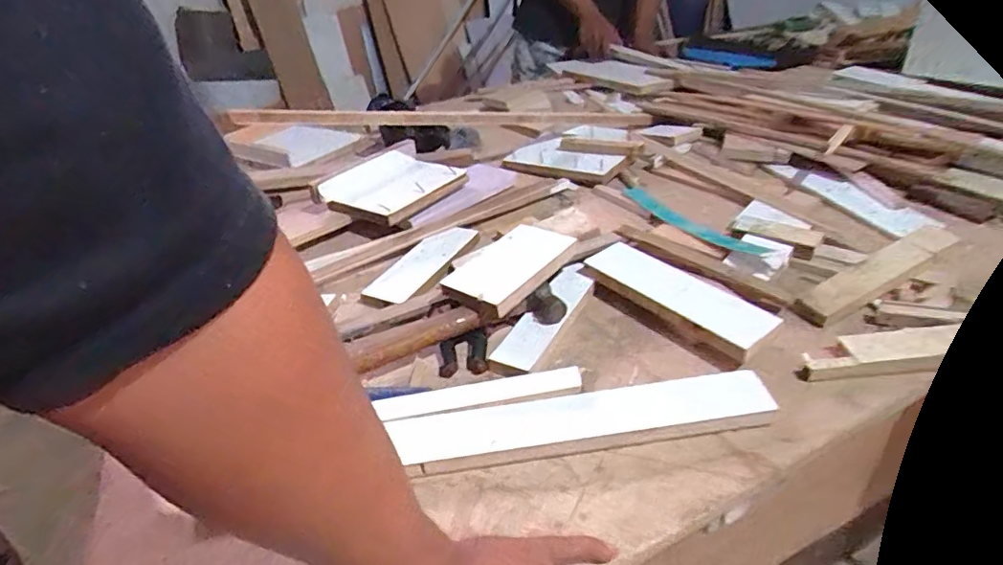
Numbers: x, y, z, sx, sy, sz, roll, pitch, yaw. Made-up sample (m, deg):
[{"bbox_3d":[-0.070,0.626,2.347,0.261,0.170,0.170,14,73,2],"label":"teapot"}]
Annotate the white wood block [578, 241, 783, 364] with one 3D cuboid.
[{"bbox_3d":[0.190,0.019,0.606,0.073,0.042,0.214,-26,38,-32],"label":"white wood block"}]

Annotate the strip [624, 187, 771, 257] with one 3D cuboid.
[{"bbox_3d":[0.253,-0.087,0.755,0.035,0.010,0.291,-27,30,-6],"label":"strip"}]

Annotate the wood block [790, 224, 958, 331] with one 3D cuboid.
[{"bbox_3d":[0.412,-0.010,0.600,0.207,0.022,0.041,-27,36,-10],"label":"wood block"}]

